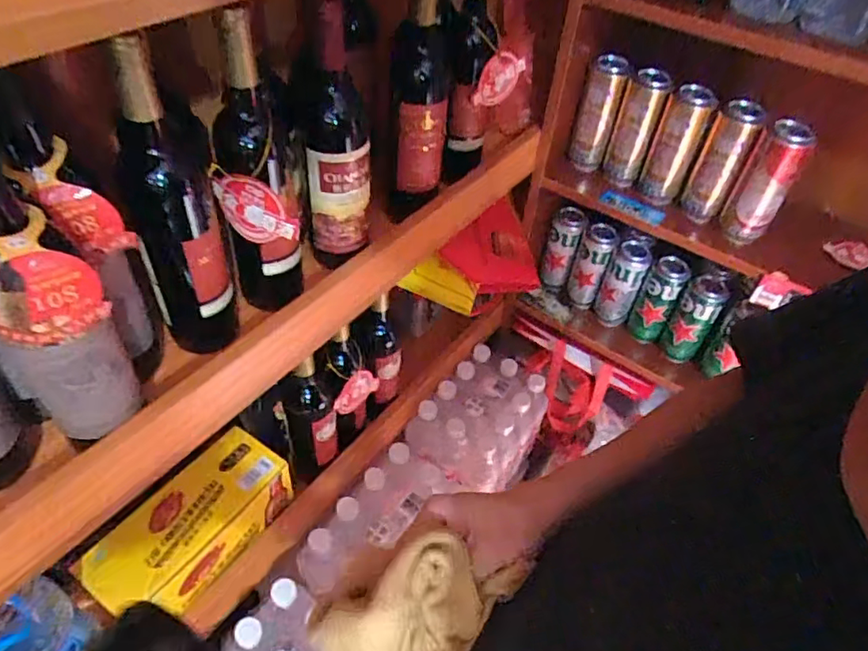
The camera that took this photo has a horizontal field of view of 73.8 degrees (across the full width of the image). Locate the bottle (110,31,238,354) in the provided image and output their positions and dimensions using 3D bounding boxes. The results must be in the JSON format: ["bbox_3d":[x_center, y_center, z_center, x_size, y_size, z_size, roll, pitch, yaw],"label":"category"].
[{"bbox_3d":[-0.230,-0.102,0.523,0.067,0.291,0.090,-10,48,-15],"label":"bottle"}]

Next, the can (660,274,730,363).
[{"bbox_3d":[0.449,-0.012,1.001,0.062,0.160,0.054,27,49,19],"label":"can"}]

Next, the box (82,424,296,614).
[{"bbox_3d":[-0.304,0.256,0.743,0.110,0.086,0.254,31,51,22],"label":"box"}]

